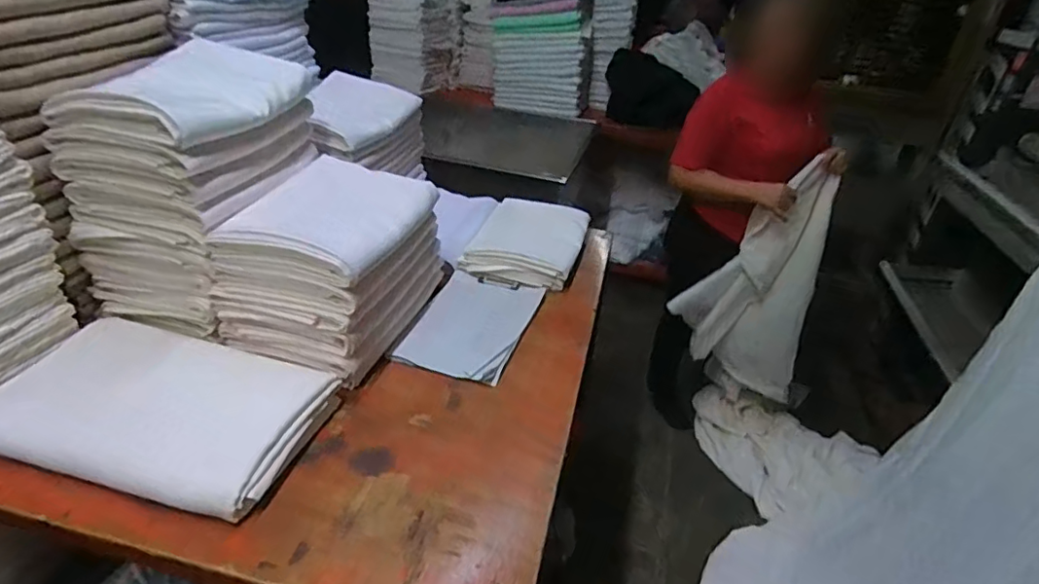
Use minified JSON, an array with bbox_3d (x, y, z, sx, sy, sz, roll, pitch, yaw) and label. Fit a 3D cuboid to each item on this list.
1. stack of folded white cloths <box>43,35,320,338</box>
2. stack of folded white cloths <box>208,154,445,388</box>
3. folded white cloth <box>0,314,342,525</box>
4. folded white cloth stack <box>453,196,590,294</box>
[{"bbox_3d":[-0.573,-0.206,1.048,0.258,0.357,0.370,12,33,12],"label":"stack of folded white cloths"},{"bbox_3d":[-0.330,-0.059,1.052,0.251,0.233,0.381,13,33,13],"label":"stack of folded white cloths"},{"bbox_3d":[-0.526,0.168,0.852,0.448,0.056,0.276,11,32,10],"label":"folded white cloth"},{"bbox_3d":[0.022,-0.130,1.399,0.257,0.053,0.364,12,32,11],"label":"folded white cloth stack"}]

